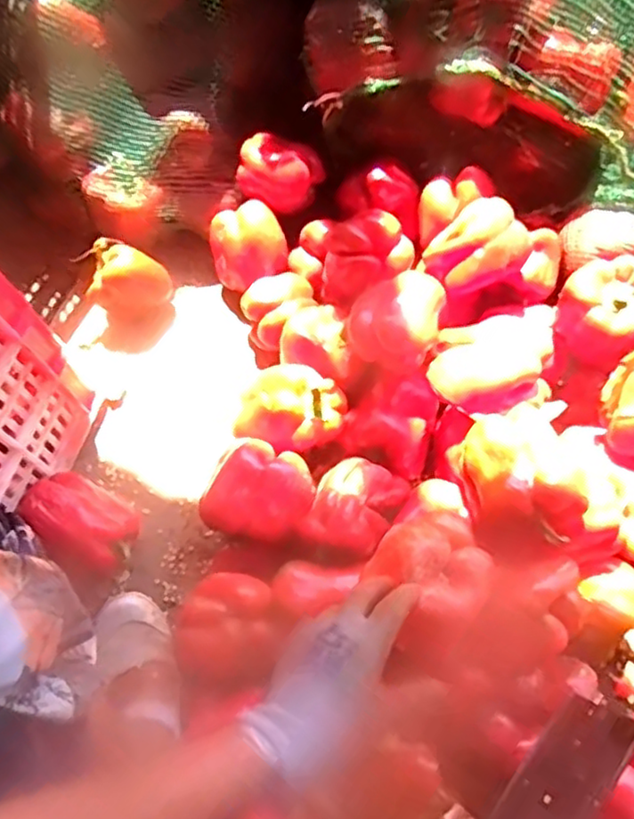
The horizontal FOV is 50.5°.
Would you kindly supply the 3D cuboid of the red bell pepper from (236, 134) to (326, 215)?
[{"bbox_3d":[-0.046,-0.287,0.809,0.108,0.071,0.084,37,71,17],"label":"red bell pepper"}]

